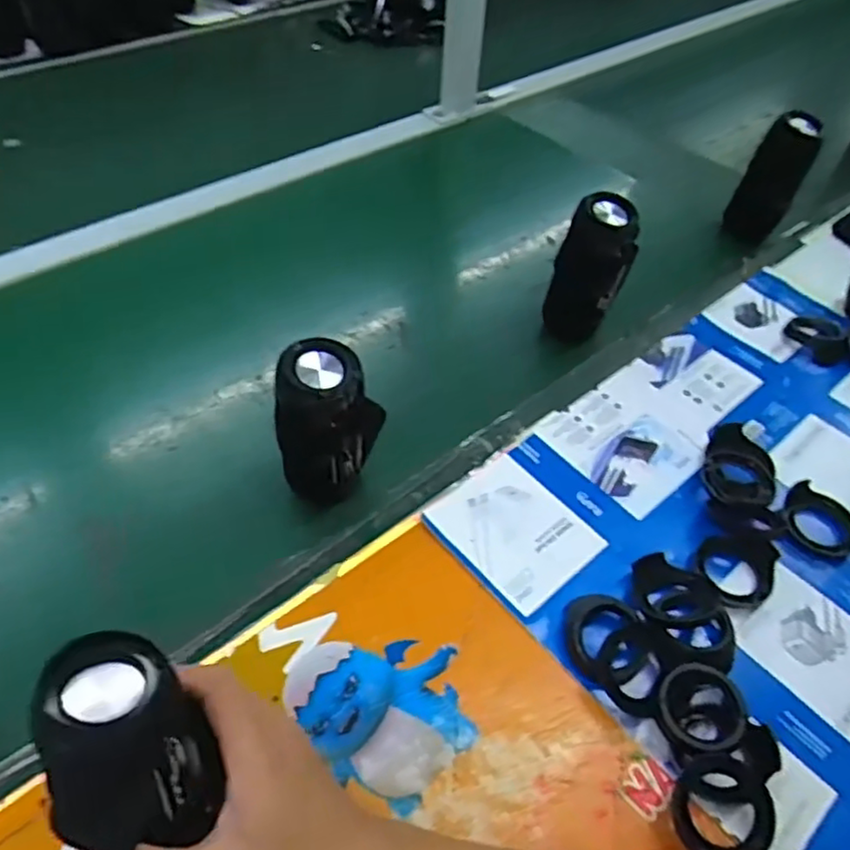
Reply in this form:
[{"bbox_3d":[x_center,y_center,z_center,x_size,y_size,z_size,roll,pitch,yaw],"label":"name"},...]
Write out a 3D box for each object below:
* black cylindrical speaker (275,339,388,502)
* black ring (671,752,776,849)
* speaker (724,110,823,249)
[{"bbox_3d":[-0.077,0.001,0.536,0.062,0.141,0.068,27,53,17],"label":"black cylindrical speaker"},{"bbox_3d":[0.185,0.241,0.420,0.063,0.014,0.058,-4,60,6],"label":"black ring"},{"bbox_3d":[0.427,-0.303,0.830,0.066,0.138,0.077,26,52,19],"label":"speaker"}]

